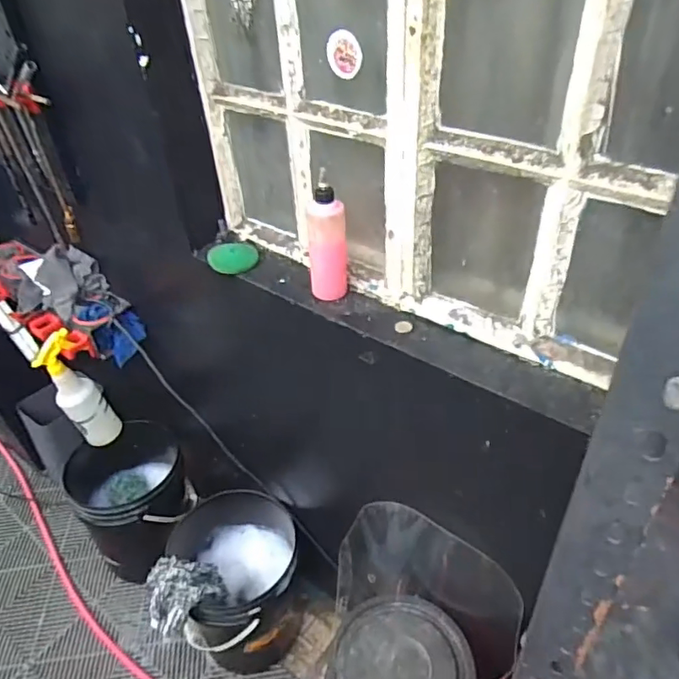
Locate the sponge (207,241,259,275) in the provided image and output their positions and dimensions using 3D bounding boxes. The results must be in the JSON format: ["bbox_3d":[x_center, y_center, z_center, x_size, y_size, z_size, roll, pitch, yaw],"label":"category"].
[{"bbox_3d":[-0.172,-0.133,0.906,0.080,0.018,0.085,-17,43,-13],"label":"sponge"}]

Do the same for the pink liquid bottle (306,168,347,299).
[{"bbox_3d":[-0.018,-0.138,0.778,0.055,0.169,0.046,-5,41,-1],"label":"pink liquid bottle"}]

